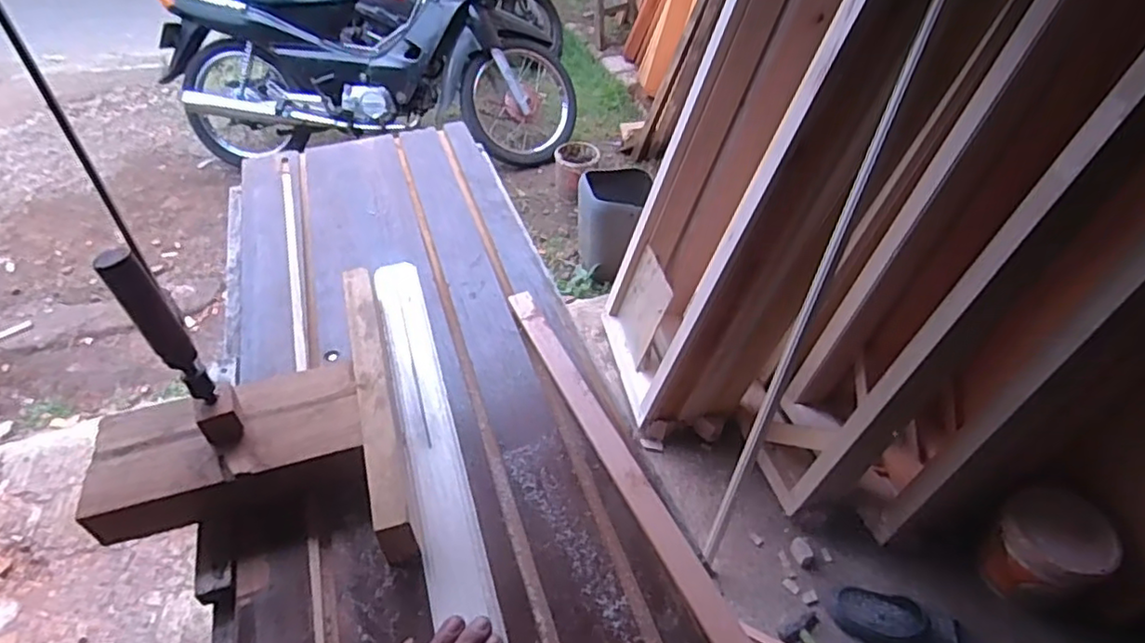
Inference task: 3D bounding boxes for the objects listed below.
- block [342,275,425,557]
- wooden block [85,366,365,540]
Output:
[{"bbox_3d":[-0.205,0.069,0.670,0.036,0.050,0.367,-14,45,-13],"label":"block"},{"bbox_3d":[-0.334,0.116,0.636,0.244,0.059,0.130,-13,45,-12],"label":"wooden block"}]

